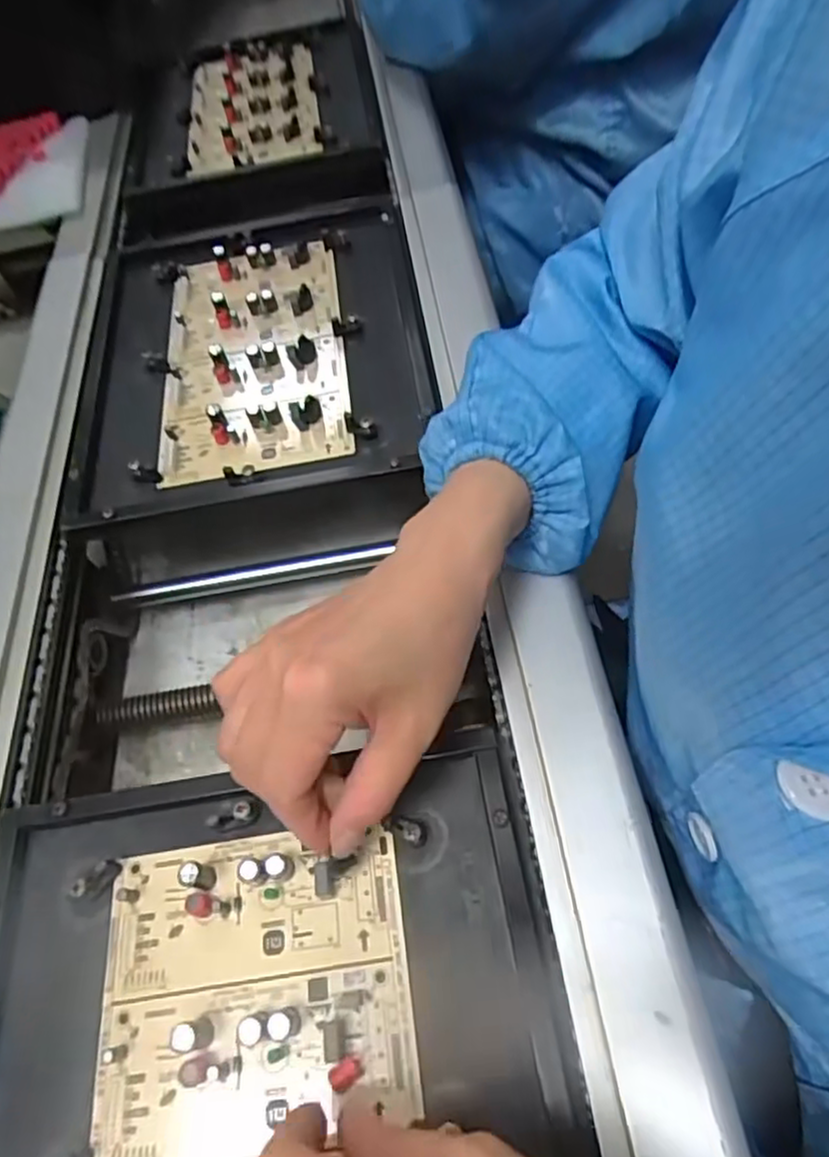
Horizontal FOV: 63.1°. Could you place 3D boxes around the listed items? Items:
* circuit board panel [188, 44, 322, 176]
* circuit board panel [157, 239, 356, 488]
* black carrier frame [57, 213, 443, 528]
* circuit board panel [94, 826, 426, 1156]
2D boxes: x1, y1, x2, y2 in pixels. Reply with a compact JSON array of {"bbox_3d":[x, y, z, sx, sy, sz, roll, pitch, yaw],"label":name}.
[{"bbox_3d":[-0.152,-0.443,0.640,0.120,0.032,0.187,-10,57,2],"label":"circuit board panel"},{"bbox_3d":[-0.109,-0.159,0.459,0.118,0.016,0.205,-8,59,-2],"label":"circuit board panel"},{"bbox_3d":[-0.109,-0.163,0.465,0.229,0.017,0.263,-8,59,-1],"label":"black carrier frame"},{"bbox_3d":[-0.057,0.208,0.241,0.121,0.017,0.221,-8,59,-2],"label":"circuit board panel"}]

